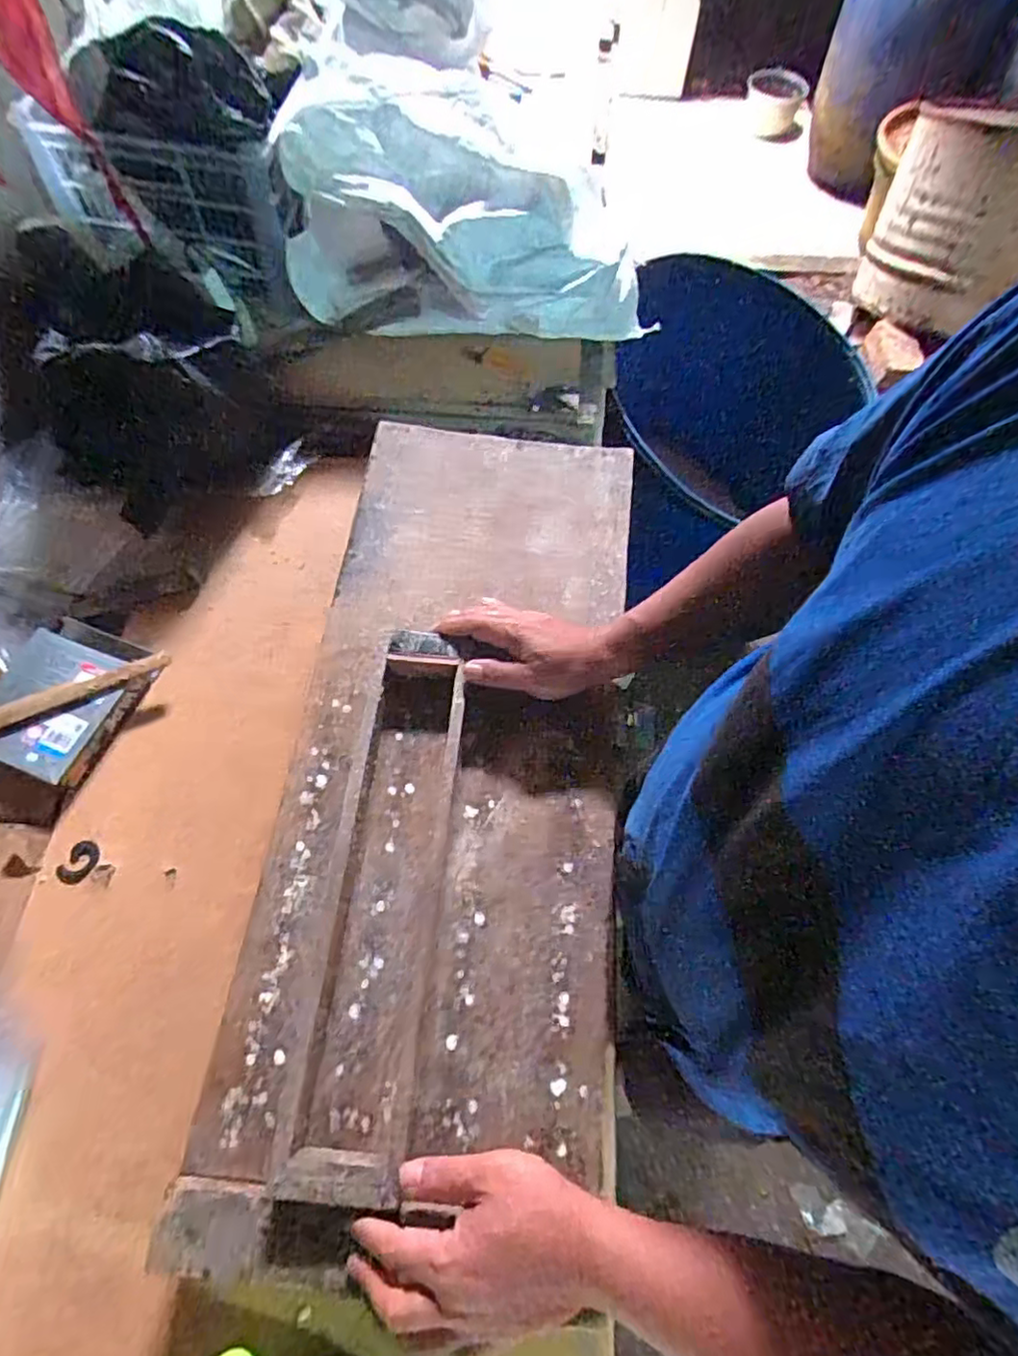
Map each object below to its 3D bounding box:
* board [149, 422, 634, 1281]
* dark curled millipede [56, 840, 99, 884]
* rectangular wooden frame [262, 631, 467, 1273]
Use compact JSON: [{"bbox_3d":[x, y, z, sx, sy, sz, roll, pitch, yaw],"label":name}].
[{"bbox_3d":[-0.045,0.057,0.577,0.293,0.046,0.739,7,65,4],"label":"board"},{"bbox_3d":[-0.406,0.176,0.611,0.031,0.004,0.040,27,69,12],"label":"dark curled millipede"},{"bbox_3d":[-0.102,0.174,0.513,0.095,0.046,0.463,6,66,3],"label":"rectangular wooden frame"}]

